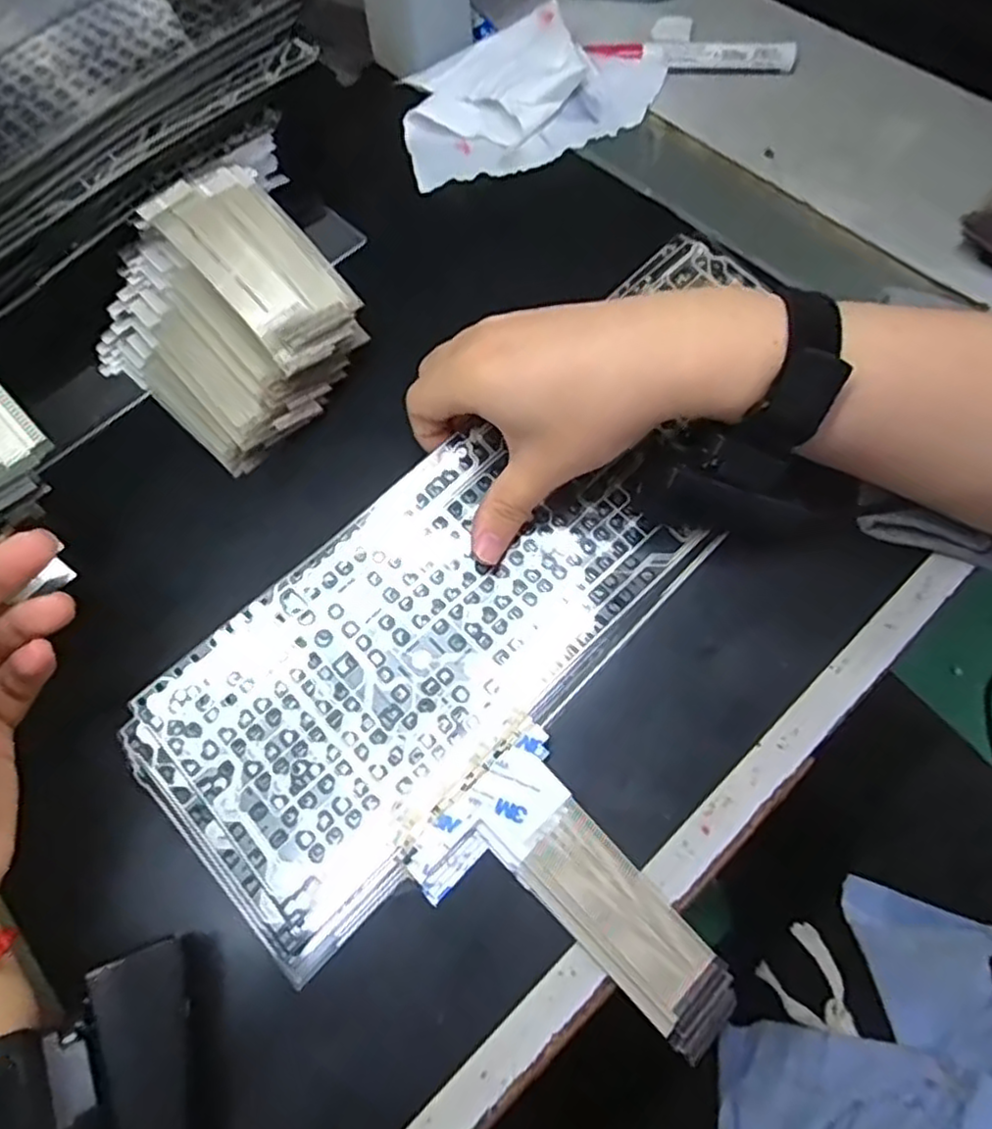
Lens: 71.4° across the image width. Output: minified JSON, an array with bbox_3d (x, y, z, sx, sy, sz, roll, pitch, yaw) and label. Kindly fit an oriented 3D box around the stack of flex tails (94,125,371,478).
[{"bbox_3d":[-0.134,-0.133,0.354,0.135,0.069,0.125,-38,70,-12],"label":"stack of flex tails"}]

